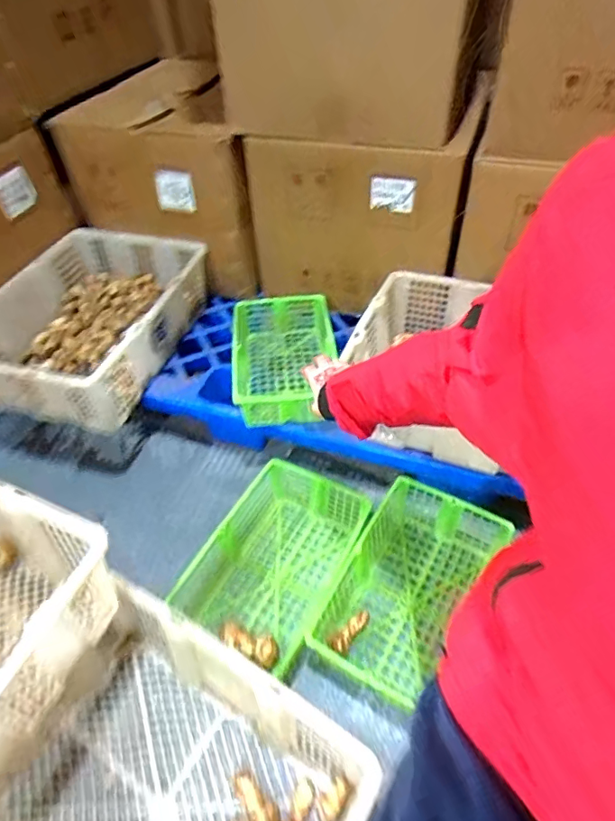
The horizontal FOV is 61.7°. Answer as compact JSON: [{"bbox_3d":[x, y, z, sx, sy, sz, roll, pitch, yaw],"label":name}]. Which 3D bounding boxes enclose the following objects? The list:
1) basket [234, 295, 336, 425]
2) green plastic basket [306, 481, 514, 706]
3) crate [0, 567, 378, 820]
[{"bbox_3d":[-0.046,-0.112,1.031,0.200,0.103,0.290,-3,47,0],"label":"basket"},{"bbox_3d":[0.161,0.286,0.840,0.190,0.102,0.336,24,52,23],"label":"green plastic basket"},{"bbox_3d":[-0.180,0.489,0.619,0.415,0.169,0.366,22,52,22],"label":"crate"}]

